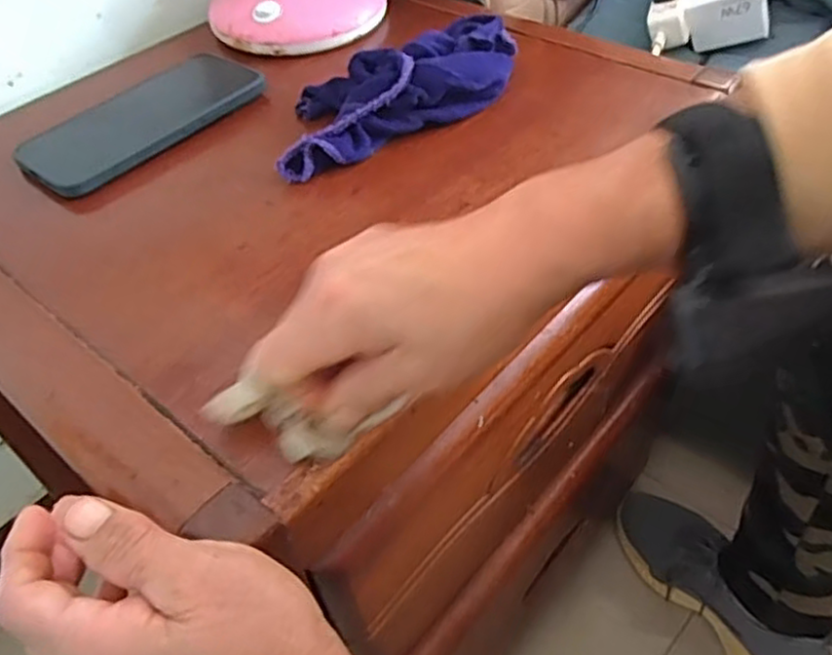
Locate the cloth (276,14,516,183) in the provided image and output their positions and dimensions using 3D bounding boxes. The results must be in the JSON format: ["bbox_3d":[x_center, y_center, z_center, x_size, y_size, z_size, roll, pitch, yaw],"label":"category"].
[{"bbox_3d":[-0.011,-0.165,0.468,0.204,0.040,0.088,-32,52,-23],"label":"cloth"}]

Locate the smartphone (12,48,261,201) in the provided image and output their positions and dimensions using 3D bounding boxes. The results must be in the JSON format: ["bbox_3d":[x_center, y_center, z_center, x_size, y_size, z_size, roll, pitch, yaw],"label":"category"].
[{"bbox_3d":[-0.185,-0.141,0.472,0.074,0.016,0.156,32,57,31],"label":"smartphone"}]

